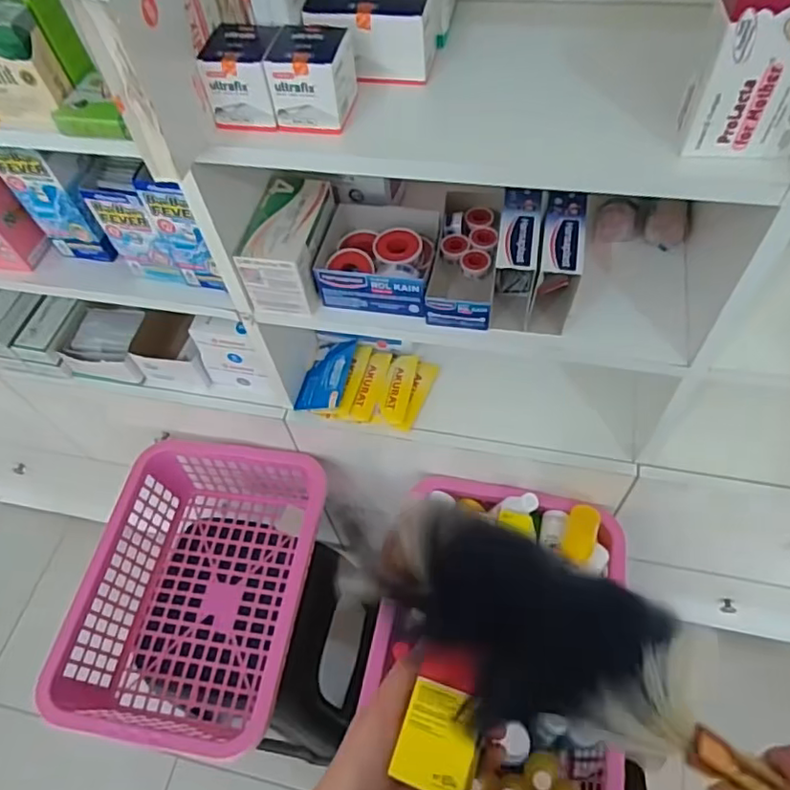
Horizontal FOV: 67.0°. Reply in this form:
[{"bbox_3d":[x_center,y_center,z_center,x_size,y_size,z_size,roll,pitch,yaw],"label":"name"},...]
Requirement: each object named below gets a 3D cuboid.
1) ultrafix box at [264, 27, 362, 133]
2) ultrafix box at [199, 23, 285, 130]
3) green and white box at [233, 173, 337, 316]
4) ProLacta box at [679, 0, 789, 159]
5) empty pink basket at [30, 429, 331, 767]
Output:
[{"bbox_3d":[-0.066,-0.256,0.483,0.056,0.058,0.058,11,59,12],"label":"ultrafix box"},{"bbox_3d":[-0.120,-0.264,0.495,0.055,0.056,0.062,9,58,11],"label":"ultrafix box"},{"bbox_3d":[-0.115,-0.171,0.675,0.074,0.087,0.131,8,58,10],"label":"green and white box"},{"bbox_3d":[0.245,-0.225,0.397,0.081,0.116,0.047,5,58,8],"label":"ProLacta box"},{"bbox_3d":[-0.281,0.284,0.892,0.293,0.161,0.408,7,58,10],"label":"empty pink basket"}]

